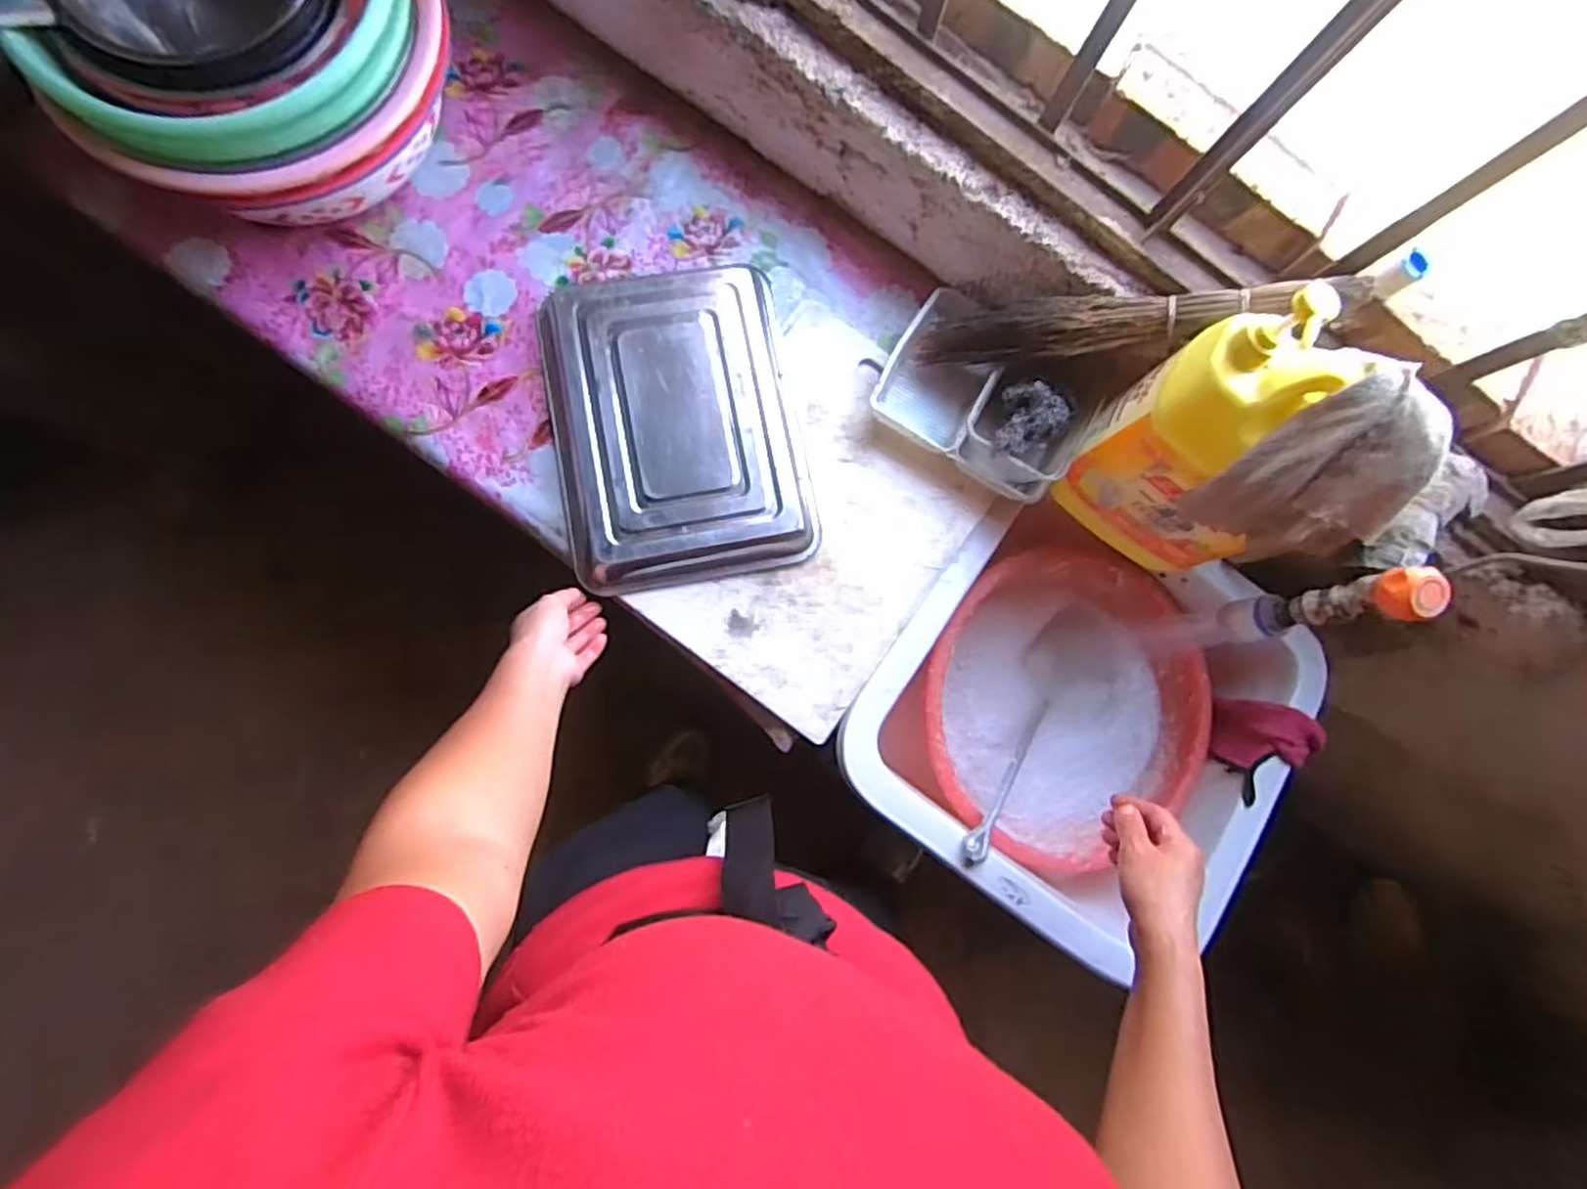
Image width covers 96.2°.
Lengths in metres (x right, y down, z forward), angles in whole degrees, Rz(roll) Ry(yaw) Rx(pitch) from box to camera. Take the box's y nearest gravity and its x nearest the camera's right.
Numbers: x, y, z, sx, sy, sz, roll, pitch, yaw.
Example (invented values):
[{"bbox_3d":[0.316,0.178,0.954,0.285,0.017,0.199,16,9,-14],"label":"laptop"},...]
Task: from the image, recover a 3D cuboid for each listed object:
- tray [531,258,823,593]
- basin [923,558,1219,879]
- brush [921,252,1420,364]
[{"bbox_3d":[-0.122,-0.175,0.738,0.246,0.059,0.320,-10,86,-7],"label":"tray"},{"bbox_3d":[0.320,0.119,0.844,0.351,0.101,0.329,1,84,-6],"label":"basin"},{"bbox_3d":[0.331,-0.262,0.676,0.424,0.069,0.054,0,83,23],"label":"brush"}]

